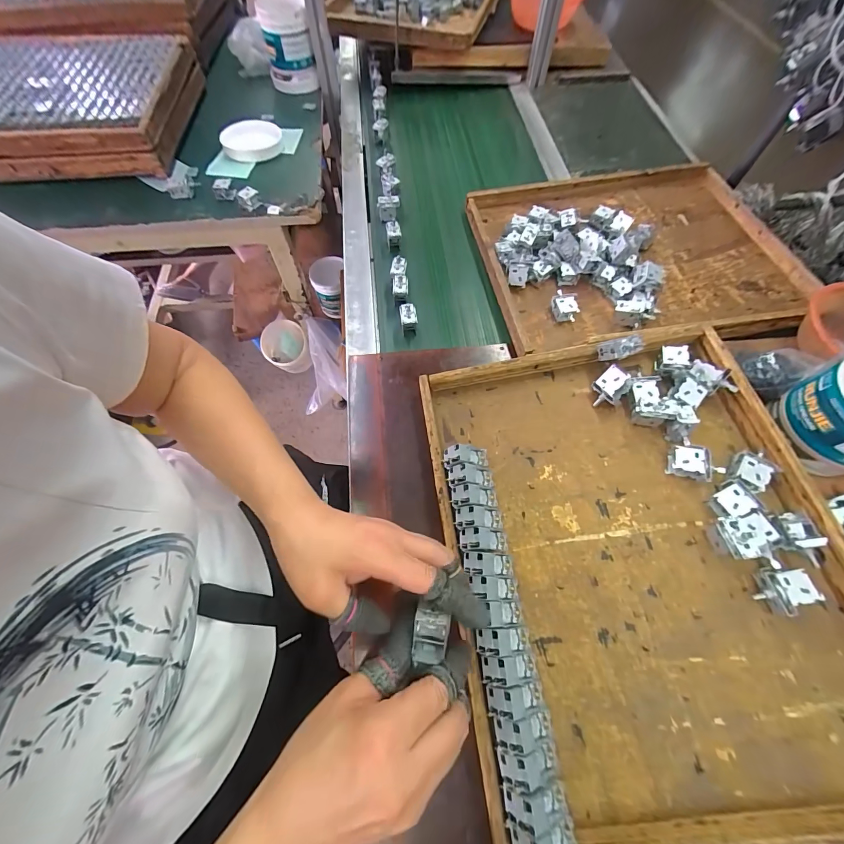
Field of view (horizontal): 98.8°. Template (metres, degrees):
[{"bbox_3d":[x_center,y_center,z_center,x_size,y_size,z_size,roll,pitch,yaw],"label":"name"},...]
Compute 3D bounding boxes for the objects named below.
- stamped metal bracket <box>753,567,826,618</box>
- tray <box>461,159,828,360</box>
[{"bbox_3d":[0.364,0.171,0.366,0.044,0.031,0.042,-8,64,-3],"label":"stamped metal bracket"},{"bbox_3d":[0.364,-0.286,0.623,0.484,0.068,0.395,-9,64,-3],"label":"tray"}]

